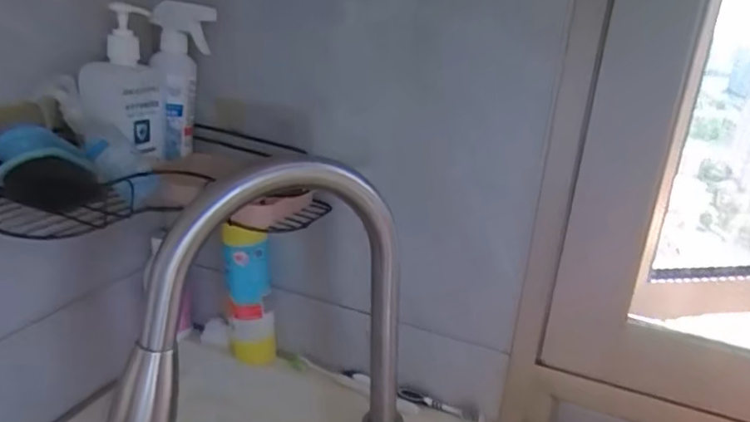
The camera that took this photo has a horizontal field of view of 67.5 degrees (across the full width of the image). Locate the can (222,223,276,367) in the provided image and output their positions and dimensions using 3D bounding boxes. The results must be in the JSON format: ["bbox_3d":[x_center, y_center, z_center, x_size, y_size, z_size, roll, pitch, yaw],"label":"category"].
[{"bbox_3d":[-0.161,0.113,0.724,0.060,0.216,0.055,0,21,-10],"label":"can"}]

